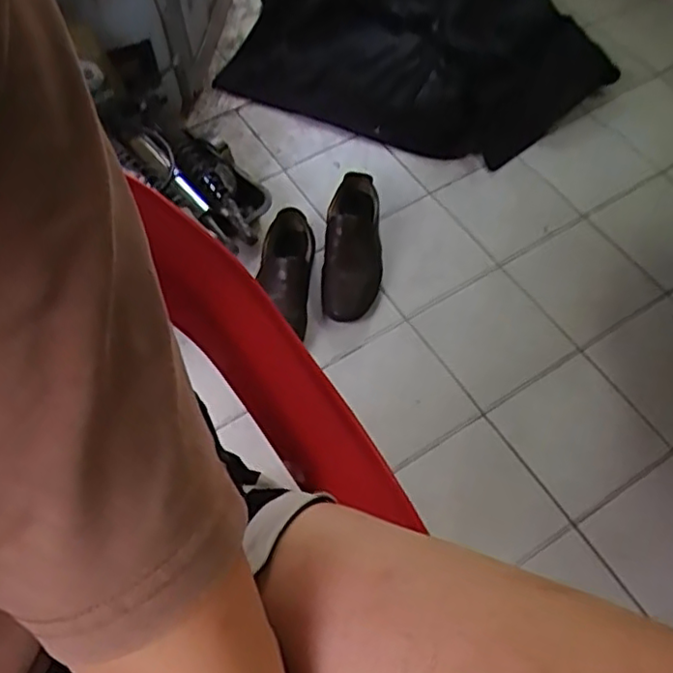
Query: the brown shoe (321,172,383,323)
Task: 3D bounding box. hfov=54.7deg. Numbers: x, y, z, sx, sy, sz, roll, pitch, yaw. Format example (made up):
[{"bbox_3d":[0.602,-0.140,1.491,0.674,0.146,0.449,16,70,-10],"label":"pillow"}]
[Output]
[{"bbox_3d":[0.028,-0.163,1.128,0.098,0.065,0.280,2,60,1],"label":"brown shoe"}]

